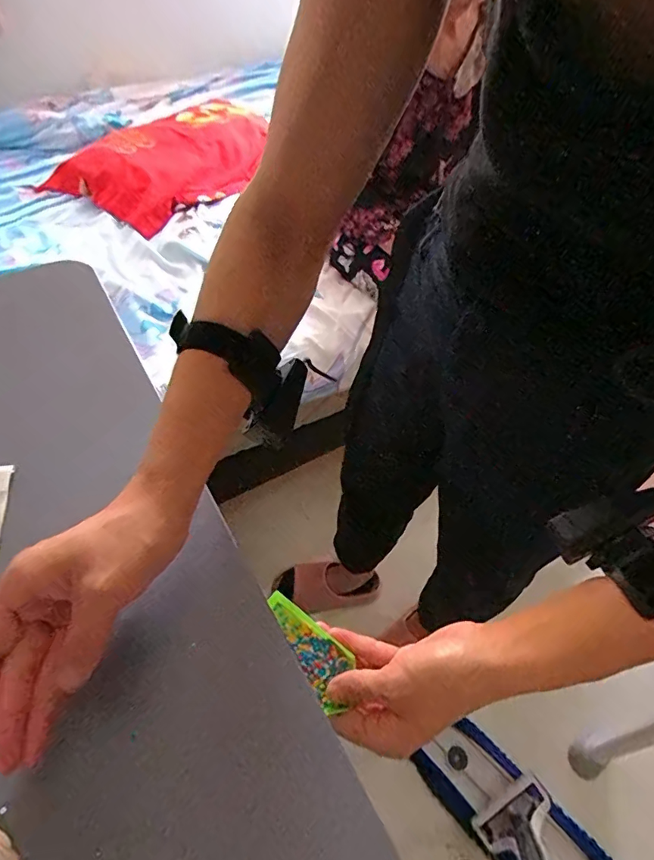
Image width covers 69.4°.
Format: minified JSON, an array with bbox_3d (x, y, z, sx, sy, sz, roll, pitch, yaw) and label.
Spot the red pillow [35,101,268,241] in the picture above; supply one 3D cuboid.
[{"bbox_3d":[-0.392,-0.723,1.228,0.374,0.077,0.543,31,57,19],"label":"red pillow"}]

